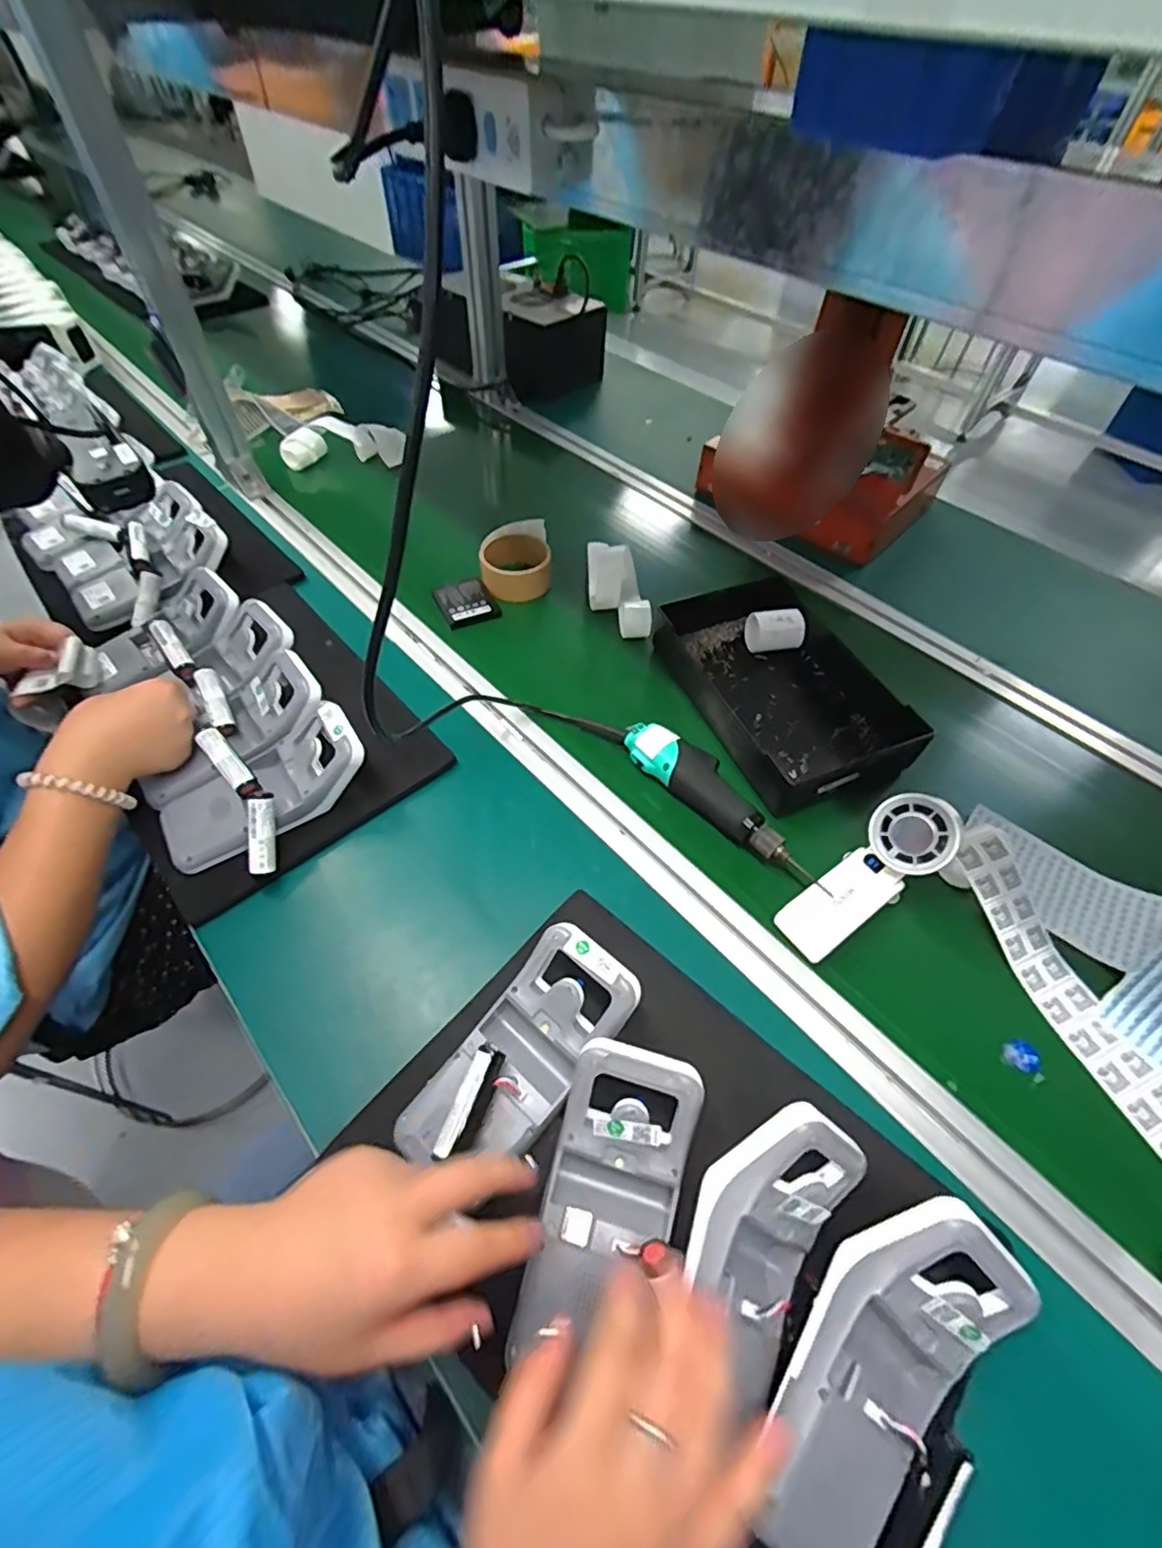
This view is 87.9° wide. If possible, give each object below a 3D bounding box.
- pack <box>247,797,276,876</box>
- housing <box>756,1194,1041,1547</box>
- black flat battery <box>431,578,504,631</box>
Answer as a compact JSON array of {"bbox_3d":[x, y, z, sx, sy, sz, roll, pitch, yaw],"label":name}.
[{"bbox_3d":[-0.253,0.049,0.478,0.016,0.017,0.061,-1,94,-2],"label":"pack"},{"bbox_3d":[0.148,0.295,0.300,0.091,0.040,0.171,45,76,-1],"label":"housing"},{"bbox_3d":[-0.134,-0.203,0.709,0.063,0.013,0.067,-23,58,-17],"label":"black flat battery"}]

